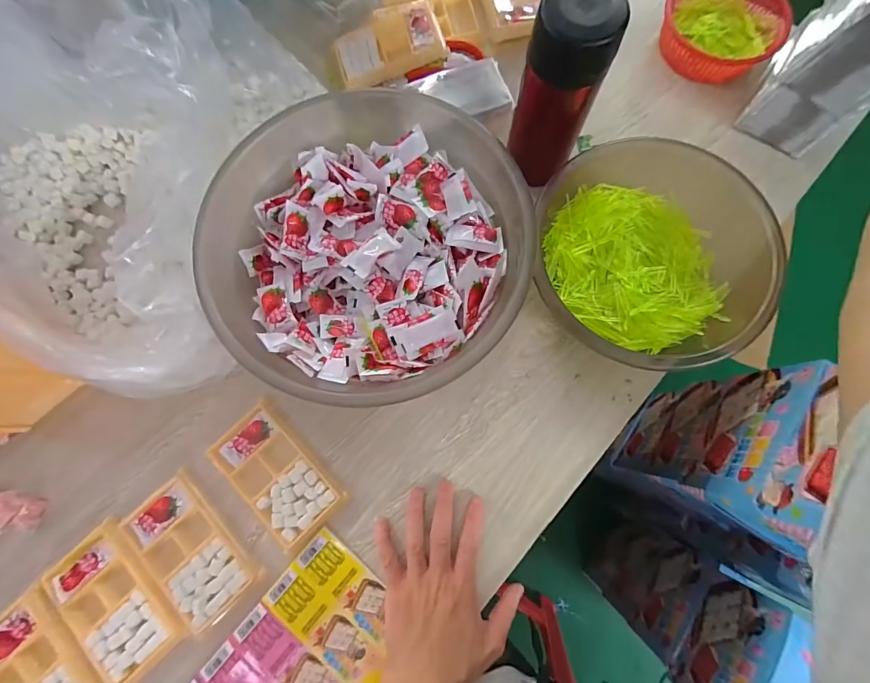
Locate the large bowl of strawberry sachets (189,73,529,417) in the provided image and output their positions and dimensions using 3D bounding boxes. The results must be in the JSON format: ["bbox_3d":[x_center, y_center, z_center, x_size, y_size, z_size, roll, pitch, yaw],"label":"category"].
[{"bbox_3d":[-0.079,-0.107,0.386,0.280,0.099,0.348,-33,79,-6],"label":"large bowl of strawberry sachets"}]

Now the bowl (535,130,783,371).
[{"bbox_3d":[0.213,-0.066,0.377,0.226,0.070,0.191,7,77,3],"label":"bowl"}]

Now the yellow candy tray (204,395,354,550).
[{"bbox_3d":[-0.153,0.129,0.377,0.075,0.012,0.132,-42,80,-8],"label":"yellow candy tray"}]

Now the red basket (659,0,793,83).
[{"bbox_3d":[0.332,-0.372,0.459,0.141,0.043,0.118,42,81,9],"label":"red basket"}]

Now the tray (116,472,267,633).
[{"bbox_3d":[-0.230,0.196,0.359,0.129,0.009,0.072,43,81,10],"label":"tray"}]

